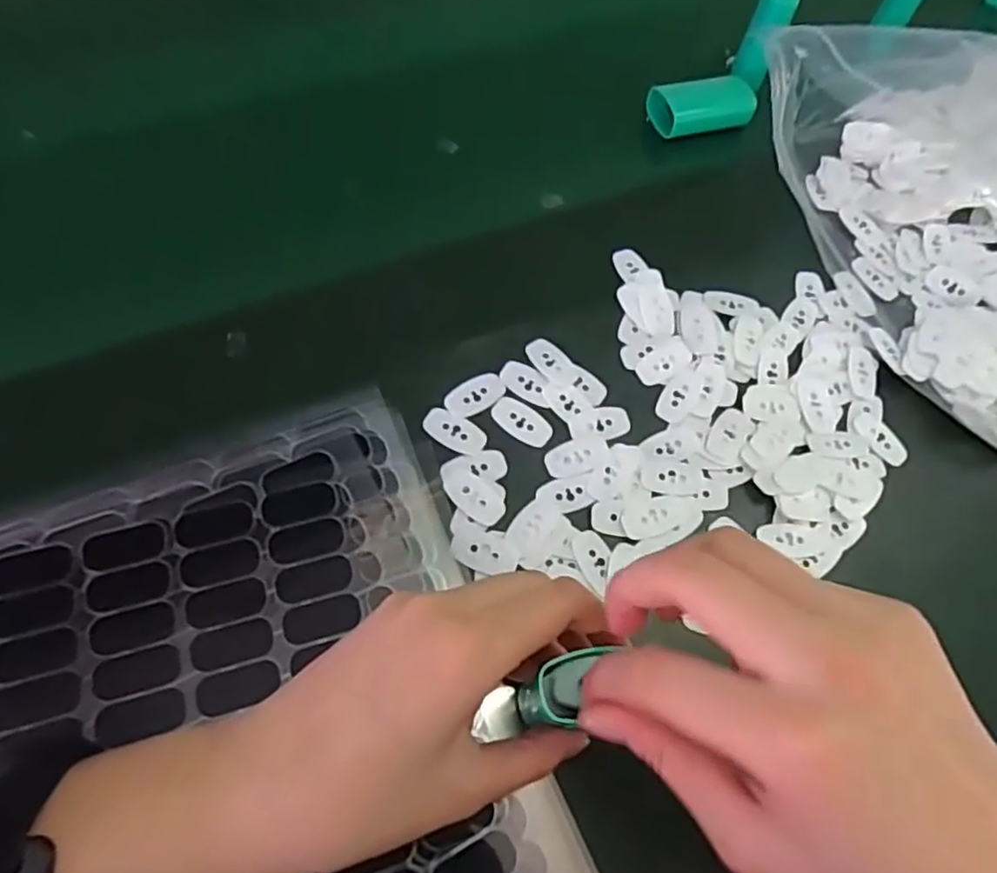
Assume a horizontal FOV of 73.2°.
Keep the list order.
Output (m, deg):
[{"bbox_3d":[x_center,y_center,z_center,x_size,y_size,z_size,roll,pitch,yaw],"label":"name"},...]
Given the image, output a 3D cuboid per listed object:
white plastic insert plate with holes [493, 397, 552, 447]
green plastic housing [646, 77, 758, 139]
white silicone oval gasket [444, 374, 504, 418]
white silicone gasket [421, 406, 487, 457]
[{"bbox_3d":[0.012,-0.007,0.326,0.031,0.004,0.017,36,70,7],"label":"white plastic insert plate with holes"},{"bbox_3d":[0.136,-0.217,0.444,0.066,0.026,0.032,-16,65,-14],"label":"green plastic housing"},{"bbox_3d":[-0.011,-0.020,0.327,0.030,0.005,0.017,-32,70,-21],"label":"white silicone oval gasket"},{"bbox_3d":[-0.021,-0.002,0.319,0.030,0.004,0.017,24,64,-2],"label":"white silicone gasket"}]

